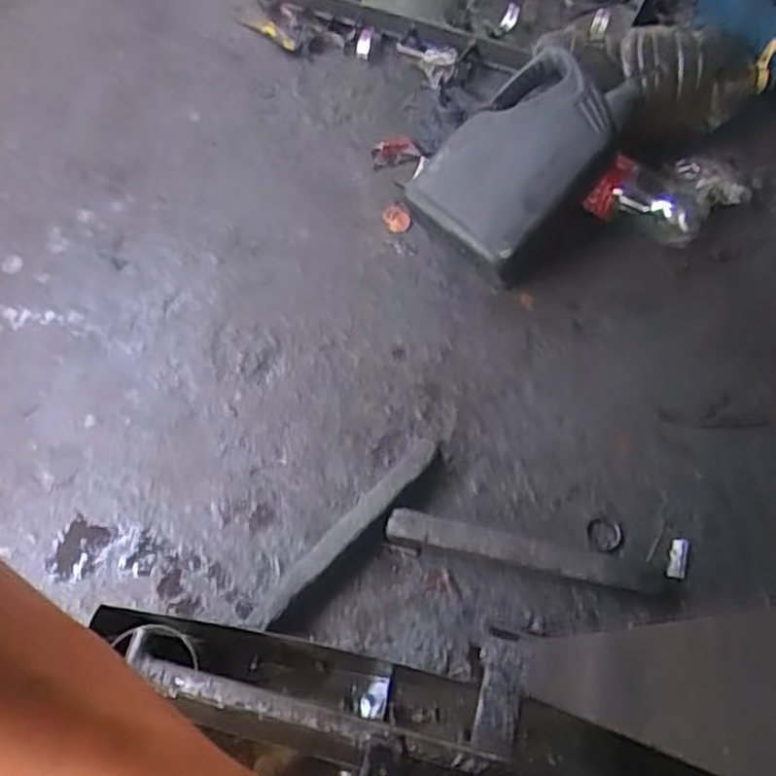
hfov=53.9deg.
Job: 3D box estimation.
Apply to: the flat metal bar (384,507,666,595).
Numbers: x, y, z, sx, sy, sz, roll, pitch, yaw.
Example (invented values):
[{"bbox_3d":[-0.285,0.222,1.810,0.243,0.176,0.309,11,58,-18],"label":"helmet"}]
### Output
[{"bbox_3d":[0.166,0.199,0.929,0.333,0.018,0.037,11,68,6],"label":"flat metal bar"}]

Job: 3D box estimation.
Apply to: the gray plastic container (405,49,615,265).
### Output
[{"bbox_3d":[0.195,-0.349,1.134,0.194,0.098,0.306,40,98,12],"label":"gray plastic container"}]

